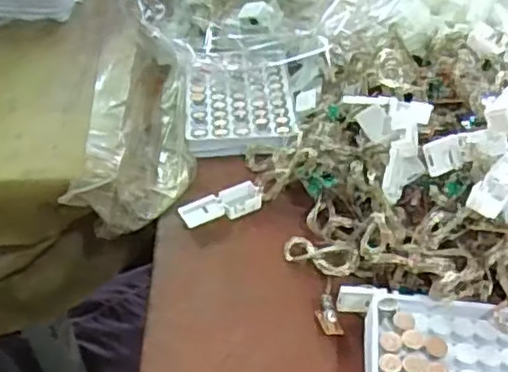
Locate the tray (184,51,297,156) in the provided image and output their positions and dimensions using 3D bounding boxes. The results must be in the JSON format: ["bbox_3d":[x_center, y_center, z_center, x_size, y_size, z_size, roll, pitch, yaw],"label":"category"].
[{"bbox_3d":[-0.011,-0.068,0.534,0.085,0.013,0.117,-3,45,-2],"label":"tray"}]

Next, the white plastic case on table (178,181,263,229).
[{"bbox_3d":[-0.022,0.014,0.453,0.058,0.009,0.023,-19,47,-17],"label":"white plastic case on table"}]

